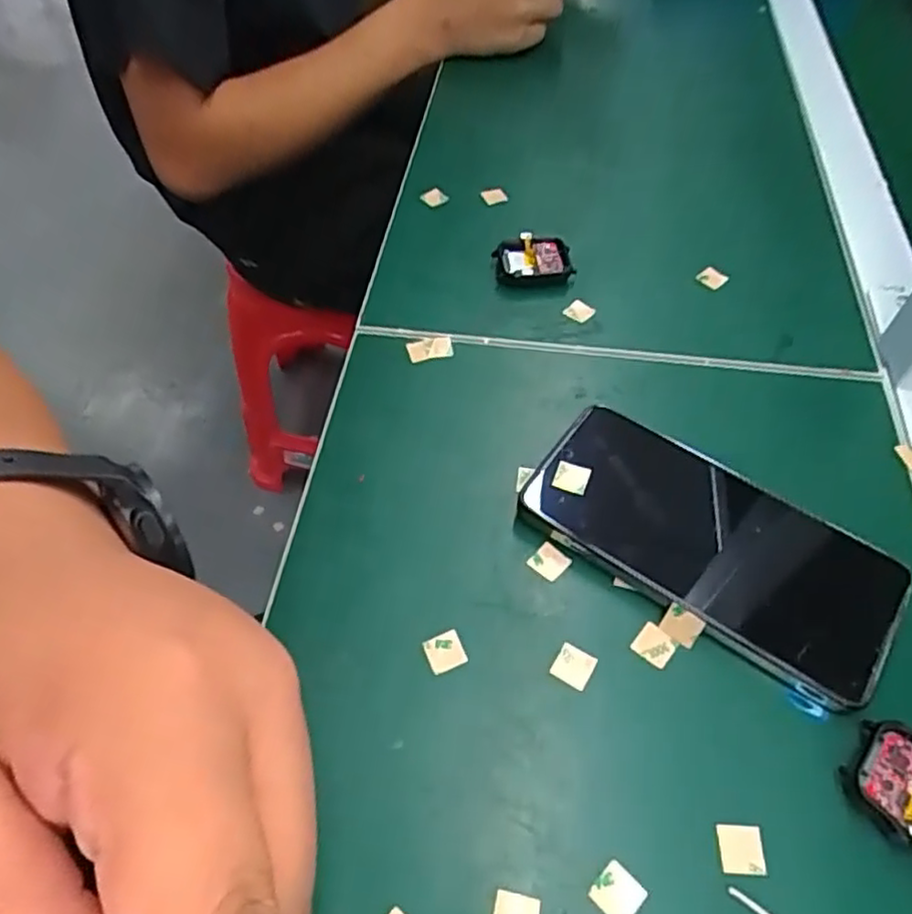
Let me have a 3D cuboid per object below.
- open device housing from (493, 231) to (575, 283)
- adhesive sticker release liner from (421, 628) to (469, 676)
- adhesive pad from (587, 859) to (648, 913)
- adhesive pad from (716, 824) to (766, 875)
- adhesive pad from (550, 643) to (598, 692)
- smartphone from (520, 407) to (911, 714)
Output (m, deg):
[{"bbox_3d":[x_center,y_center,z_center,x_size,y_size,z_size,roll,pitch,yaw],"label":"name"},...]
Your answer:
[{"bbox_3d":[0.049,-0.122,0.431,0.046,0.012,0.036,-4,54,-1],"label":"open device housing"},{"bbox_3d":[-0.005,0.082,0.293,0.016,0.004,0.015,-20,56,-12],"label":"adhesive sticker release liner"},{"bbox_3d":[0.057,0.153,0.241,0.016,0.004,0.015,-38,62,-23],"label":"adhesive pad"},{"bbox_3d":[0.103,0.141,0.248,0.015,0.004,0.015,3,54,4],"label":"adhesive pad"},{"bbox_3d":[0.049,0.087,0.289,0.015,0.004,0.016,26,59,19],"label":"adhesive pad"},{"bbox_3d":[0.113,0.038,0.313,0.159,0.017,0.076,29,60,21],"label":"smartphone"}]

